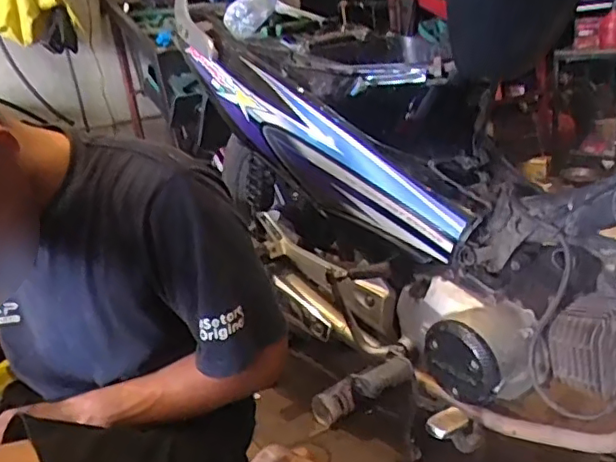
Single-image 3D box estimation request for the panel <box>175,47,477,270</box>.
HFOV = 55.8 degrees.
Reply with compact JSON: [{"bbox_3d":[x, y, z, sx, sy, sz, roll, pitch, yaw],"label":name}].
[{"bbox_3d":[-0.028,-0.177,1.038,0.086,0.156,0.757,-21,46,-34],"label":"panel"}]

